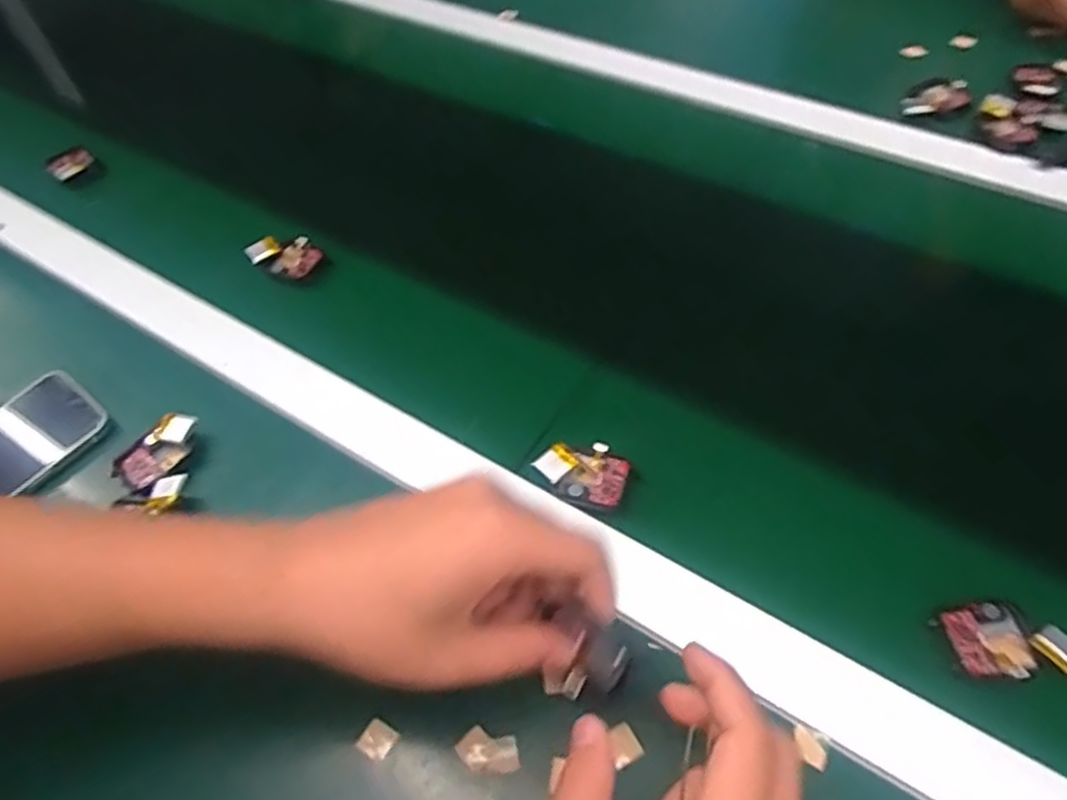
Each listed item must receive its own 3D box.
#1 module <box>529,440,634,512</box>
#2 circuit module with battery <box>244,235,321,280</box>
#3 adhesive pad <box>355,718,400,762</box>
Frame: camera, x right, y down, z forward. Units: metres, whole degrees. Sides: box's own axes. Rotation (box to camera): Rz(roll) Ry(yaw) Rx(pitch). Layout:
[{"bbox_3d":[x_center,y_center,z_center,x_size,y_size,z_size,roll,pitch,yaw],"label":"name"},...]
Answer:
[{"bbox_3d":[0.028,0.042,0.418,0.050,0.014,0.038,16,56,17],"label":"module"},{"bbox_3d":[-0.186,-0.107,0.547,0.045,0.021,0.045,-37,58,-20],"label":"circuit module with battery"},{"bbox_3d":[-0.076,0.164,0.347,0.015,0.004,0.016,29,61,24],"label":"adhesive pad"}]

